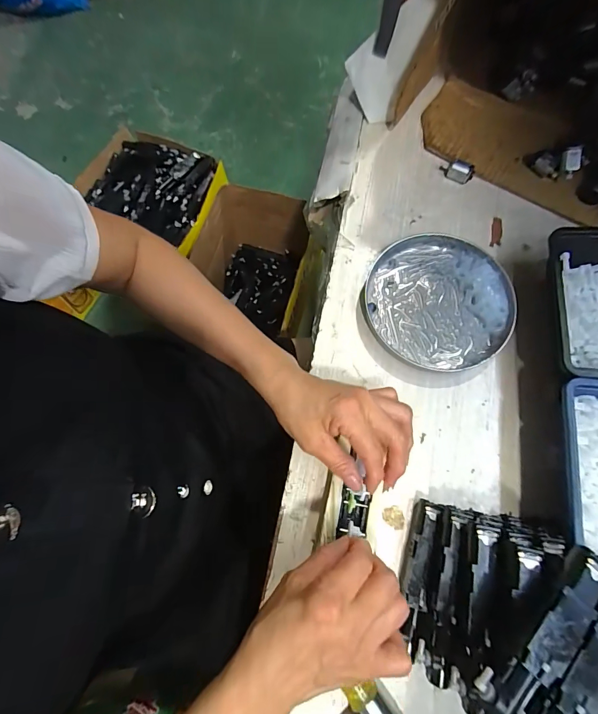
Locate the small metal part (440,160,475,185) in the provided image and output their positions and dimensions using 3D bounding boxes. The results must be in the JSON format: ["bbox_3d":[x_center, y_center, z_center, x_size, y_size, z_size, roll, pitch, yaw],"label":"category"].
[{"bbox_3d":[0.179,-0.211,0.409,0.035,0.018,0.017,21,76,8],"label":"small metal part"}]

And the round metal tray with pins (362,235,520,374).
[{"bbox_3d":[0.142,-0.058,0.372,0.139,0.018,0.137,-1,74,2],"label":"round metal tray with pins"}]

